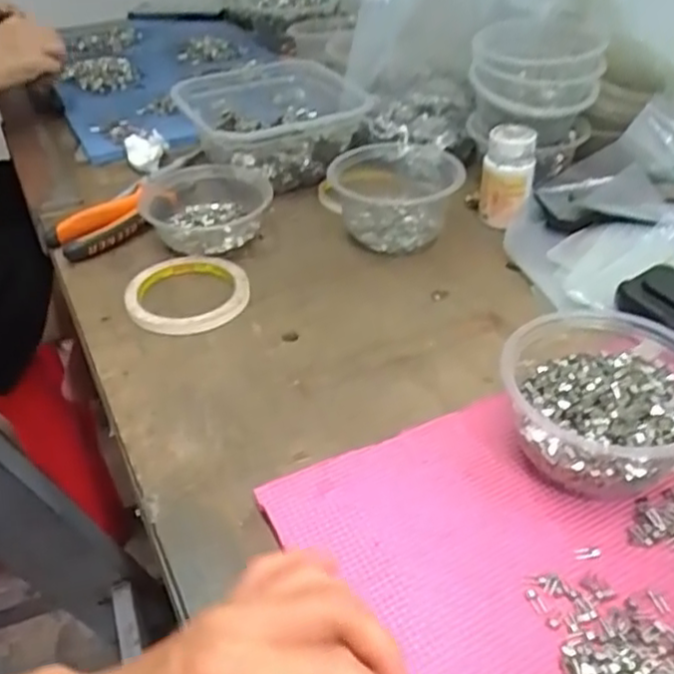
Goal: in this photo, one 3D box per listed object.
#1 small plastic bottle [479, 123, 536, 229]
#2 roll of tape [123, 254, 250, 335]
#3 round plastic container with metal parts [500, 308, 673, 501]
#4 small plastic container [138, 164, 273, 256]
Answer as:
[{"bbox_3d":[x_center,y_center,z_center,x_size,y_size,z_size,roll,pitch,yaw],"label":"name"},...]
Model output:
[{"bbox_3d":[0.151,-0.142,0.640,0.045,0.079,0.045,4,39,10],"label":"small plastic bottle"},{"bbox_3d":[-0.121,-0.037,0.584,0.096,0.014,0.096,-13,39,-10],"label":"roll of tape"},{"bbox_3d":[0.154,0.036,0.420,0.109,0.065,0.117,-3,39,2],"label":"round plastic container with metal parts"},{"bbox_3d":[-0.119,-0.117,0.661,0.116,0.043,0.124,-12,39,-9],"label":"small plastic container"}]

